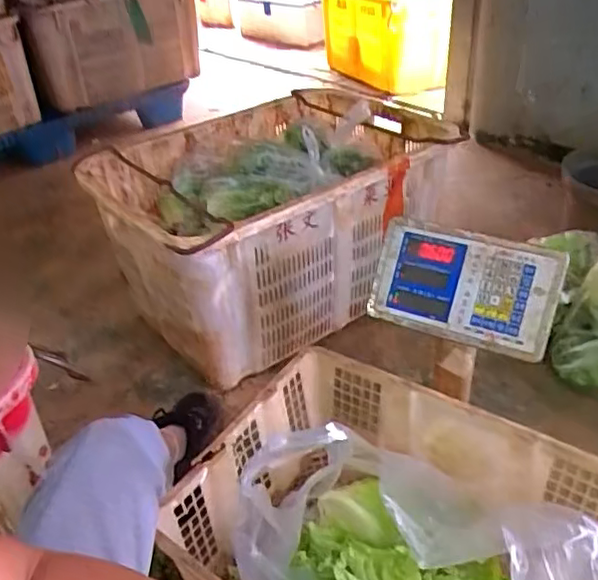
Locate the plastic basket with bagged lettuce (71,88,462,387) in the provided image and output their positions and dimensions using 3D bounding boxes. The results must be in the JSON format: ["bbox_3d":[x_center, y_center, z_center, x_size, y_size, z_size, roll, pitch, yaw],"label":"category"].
[{"bbox_3d":[-0.067,-0.140,1.303,0.627,0.344,0.483,-25,40,-26],"label":"plastic basket with bagged lettuce"}]

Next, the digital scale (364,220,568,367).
[{"bbox_3d":[0.231,-0.004,0.851,0.240,0.148,0.055,15,3,24],"label":"digital scale"}]

